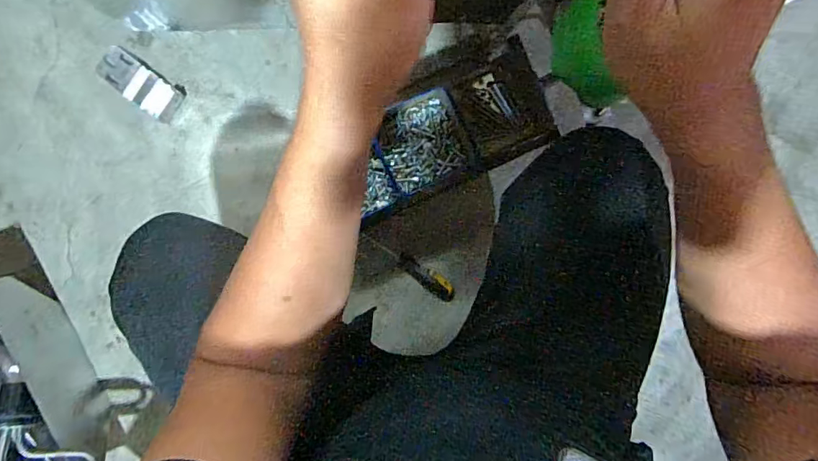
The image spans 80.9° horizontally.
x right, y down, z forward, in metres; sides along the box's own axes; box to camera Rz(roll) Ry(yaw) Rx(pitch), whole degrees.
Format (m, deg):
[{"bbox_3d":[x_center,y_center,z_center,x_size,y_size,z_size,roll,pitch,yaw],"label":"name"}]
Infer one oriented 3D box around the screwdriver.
[{"bbox_3d":[0.006,0.057,0.801,0.177,0.024,0.033,40,94,-5],"label":"screwdriver"}]

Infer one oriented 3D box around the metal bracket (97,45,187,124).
[{"bbox_3d":[-0.431,-0.235,0.774,0.138,0.014,0.066,33,95,-4],"label":"metal bracket"}]

